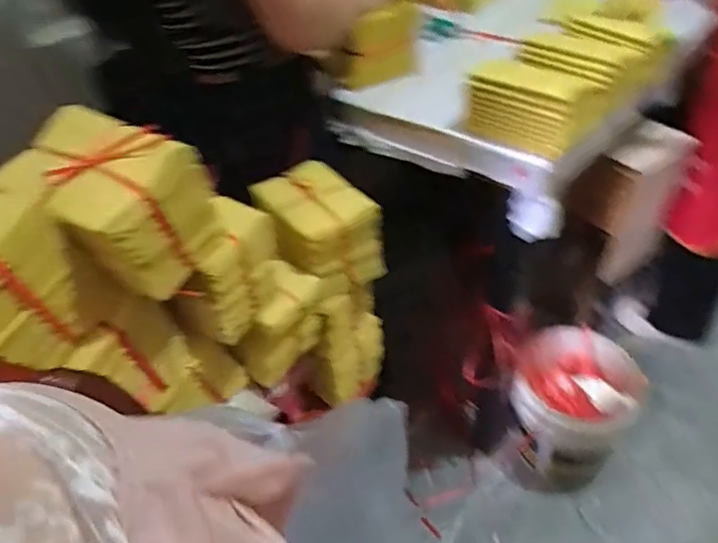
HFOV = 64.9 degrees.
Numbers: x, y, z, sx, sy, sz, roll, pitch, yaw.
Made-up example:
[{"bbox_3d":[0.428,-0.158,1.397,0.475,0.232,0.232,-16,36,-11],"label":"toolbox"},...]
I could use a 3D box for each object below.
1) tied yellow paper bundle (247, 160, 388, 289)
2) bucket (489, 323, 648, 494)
[{"bbox_3d":[-0.060,-0.063,0.879,0.130,0.140,0.155,-26,46,-21],"label":"tied yellow paper bundle"},{"bbox_3d":[0.473,0.320,1.281,0.257,0.305,0.249,-3,42,3],"label":"bucket"}]

